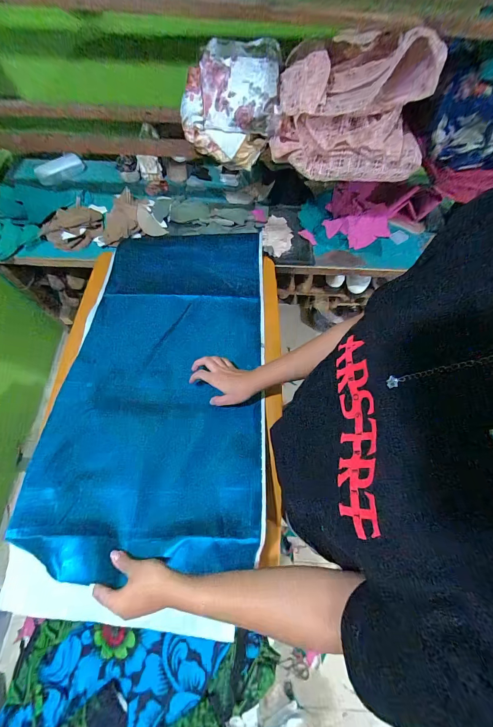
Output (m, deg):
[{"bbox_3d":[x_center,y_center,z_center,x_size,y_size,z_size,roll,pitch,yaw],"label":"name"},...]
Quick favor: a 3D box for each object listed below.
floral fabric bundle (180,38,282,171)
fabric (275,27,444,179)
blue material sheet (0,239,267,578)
[{"bbox_3d":[-0.035,-0.572,0.645,0.206,0.161,0.154,0,67,-2],"label":"floral fabric bundle"},{"bbox_3d":[0.224,-0.537,0.607,0.320,0.204,0.158,3,66,-1],"label":"fabric"},{"bbox_3d":[-0.173,-0.008,0.616,0.411,0.066,0.718,2,62,1],"label":"blue material sheet"}]

